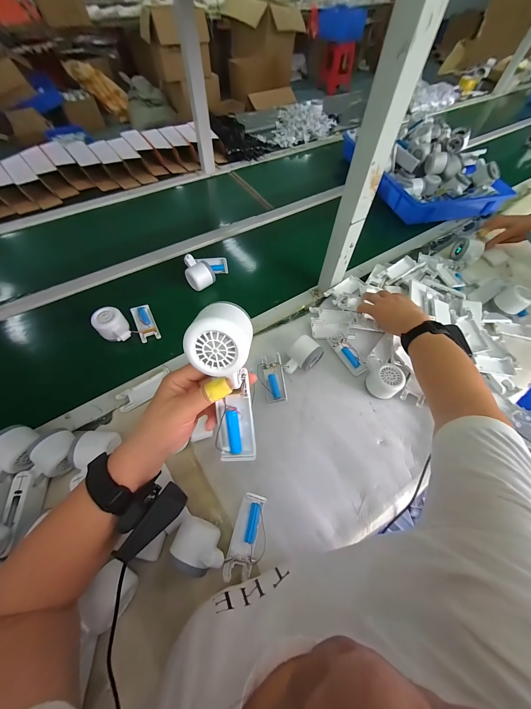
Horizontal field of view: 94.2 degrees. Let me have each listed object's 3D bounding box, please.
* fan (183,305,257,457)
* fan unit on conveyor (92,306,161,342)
[{"bbox_3d":[-0.038,0.034,0.257,0.058,0.168,0.043,-7,29,-6],"label":"fan"},{"bbox_3d":[-0.305,-0.069,0.540,0.108,0.068,0.092,-23,64,-15],"label":"fan unit on conveyor"}]

